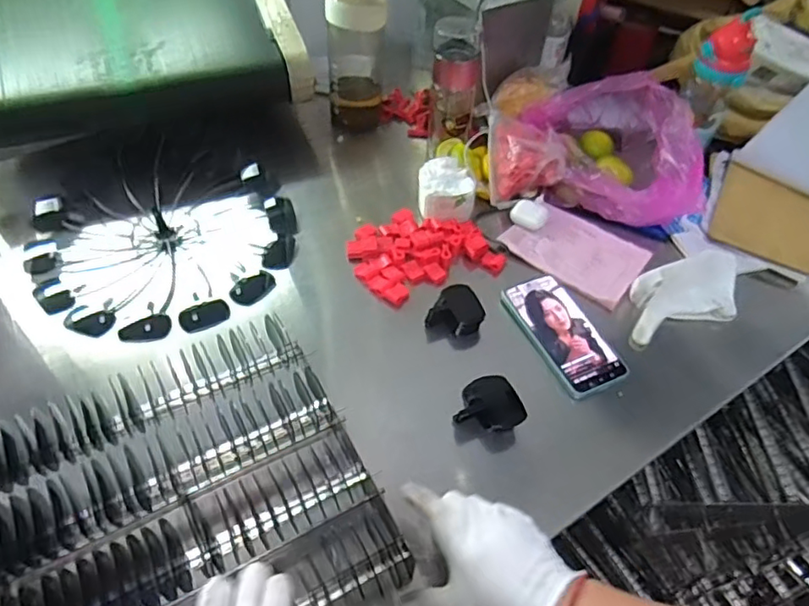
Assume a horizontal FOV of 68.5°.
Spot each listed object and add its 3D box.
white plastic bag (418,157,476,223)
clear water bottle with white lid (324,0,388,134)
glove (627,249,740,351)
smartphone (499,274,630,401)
[{"bbox_3d":[0.057,-0.155,0.819,0.077,0.046,0.084,0,51,-4],"label":"white plastic bag"},{"bbox_3d":[-0.072,-0.393,0.907,0.085,0.273,0.093,4,50,-1],"label":"clear water bottle with white lid"},{"bbox_3d":[0.348,-0.007,0.738,0.184,0.037,0.092,-16,53,-16],"label":"glove"},{"bbox_3d":[0.184,0.034,0.693,0.079,0.016,0.161,-19,54,-18],"label":"smartphone"}]

